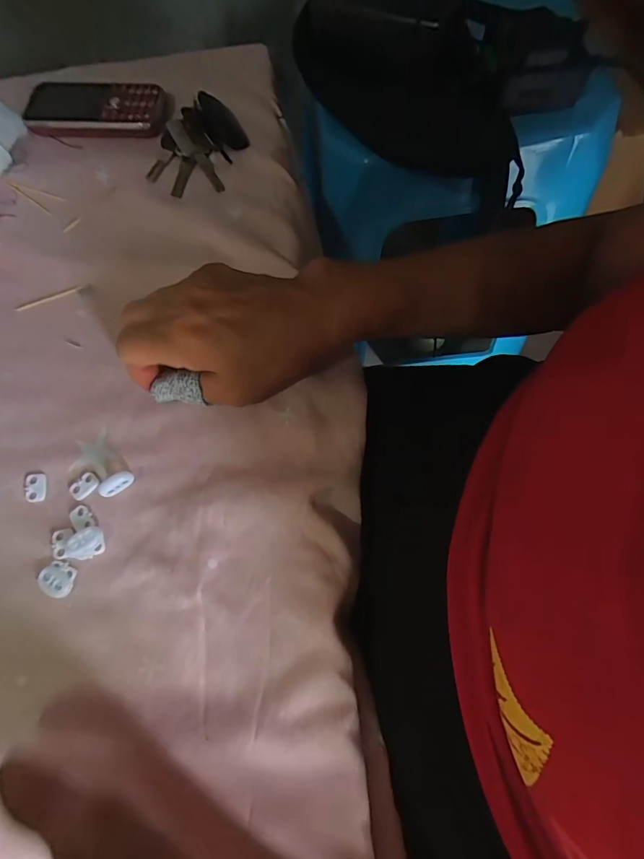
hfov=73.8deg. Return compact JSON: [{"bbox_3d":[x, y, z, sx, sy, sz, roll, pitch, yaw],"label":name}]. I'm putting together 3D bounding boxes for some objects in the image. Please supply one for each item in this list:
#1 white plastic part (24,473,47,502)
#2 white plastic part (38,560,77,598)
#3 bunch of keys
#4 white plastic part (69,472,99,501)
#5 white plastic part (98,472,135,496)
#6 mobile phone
[{"bbox_3d":[-0.188,0.038,0.281,0.014,0.004,0.019,-9,71,-1],"label":"white plastic part"},{"bbox_3d":[-0.161,0.090,0.260,0.021,0.006,0.018,24,74,10],"label":"white plastic part"},{"bbox_3d":[-0.105,-0.246,0.364,0.071,0.015,0.099,9,72,5],"label":"bunch of keys"},{"bbox_3d":[-0.156,0.037,0.280,0.013,0.004,0.018,38,77,13],"label":"white plastic part"},{"bbox_3d":[-0.131,0.035,0.276,0.022,0.010,0.011,-29,73,-7],"label":"white plastic part"},{"bbox_3d":[-0.201,-0.284,0.382,0.121,0.016,0.055,0,71,2],"label":"mobile phone"}]

